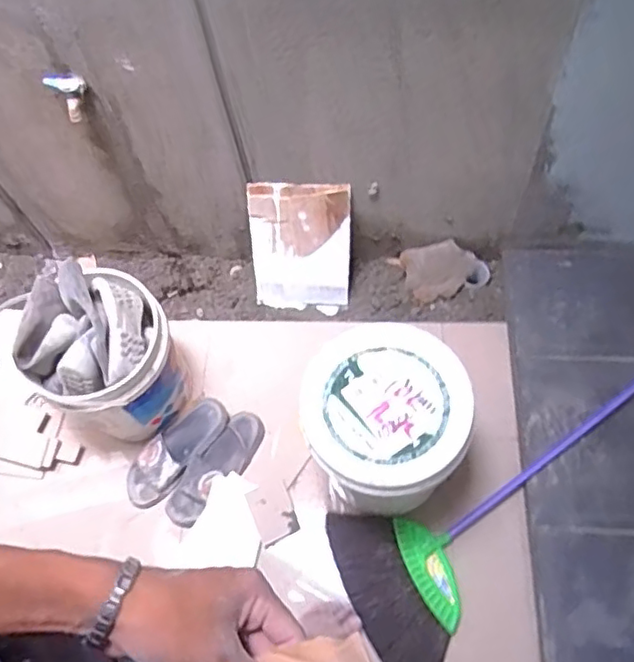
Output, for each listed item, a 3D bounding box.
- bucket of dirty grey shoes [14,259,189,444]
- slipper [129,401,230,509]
[{"bbox_3d":[-0.449,0.048,1.331,0.288,0.378,0.276,-2,63,5],"label":"bucket of dirty grey shoes"},{"bbox_3d":[-0.332,0.277,1.431,0.123,0.044,0.295,33,69,20],"label":"slipper"}]

